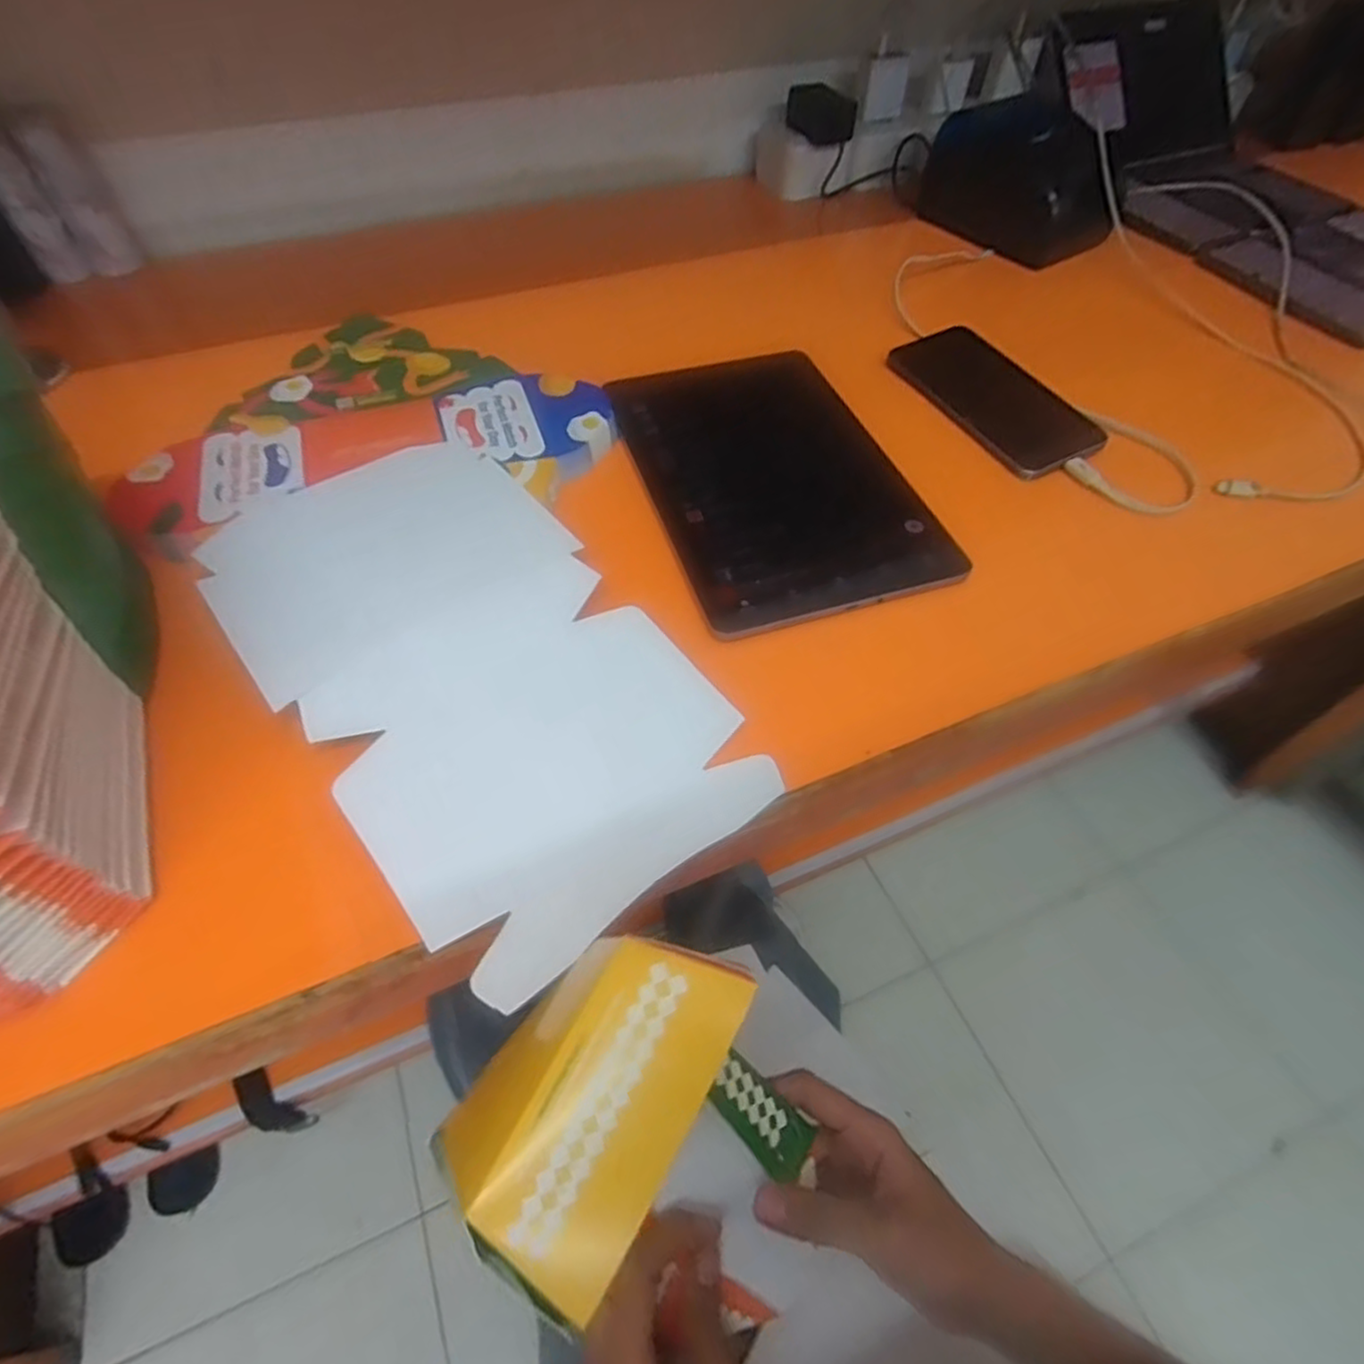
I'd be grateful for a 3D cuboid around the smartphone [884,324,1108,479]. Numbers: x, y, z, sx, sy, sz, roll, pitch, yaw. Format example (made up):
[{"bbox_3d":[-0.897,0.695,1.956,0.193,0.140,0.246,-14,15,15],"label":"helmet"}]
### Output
[{"bbox_3d":[0.229,-0.212,0.515,0.073,0.012,0.158,-22,57,-16],"label":"smartphone"}]

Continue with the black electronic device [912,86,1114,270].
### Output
[{"bbox_3d":[0.318,-0.481,0.669,0.079,0.099,0.184,-28,59,-19],"label":"black electronic device"}]

